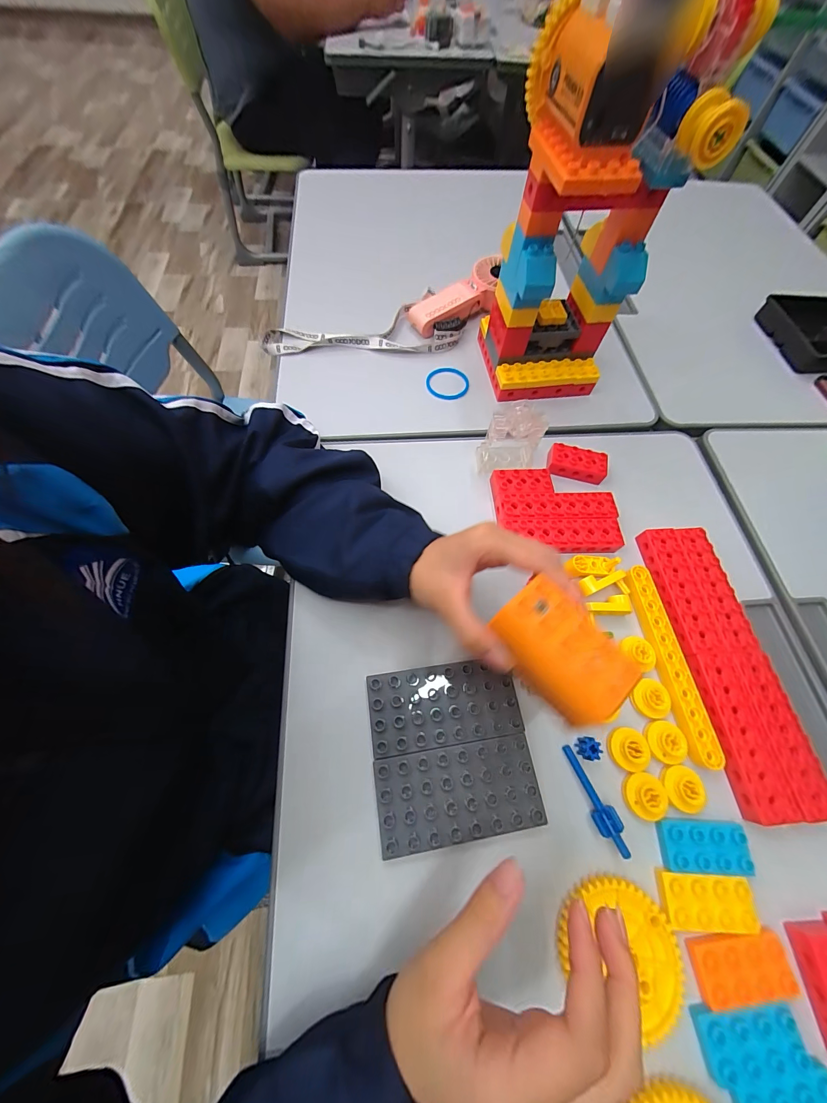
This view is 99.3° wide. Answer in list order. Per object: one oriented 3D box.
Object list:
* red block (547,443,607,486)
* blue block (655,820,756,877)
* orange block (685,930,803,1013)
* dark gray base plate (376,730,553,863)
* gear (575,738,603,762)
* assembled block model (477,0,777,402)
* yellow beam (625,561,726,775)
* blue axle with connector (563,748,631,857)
[{"bbox_3d":[0.189,-0.102,0.406,0.066,0.020,0.032,15,65,4],"label":"red block"},{"bbox_3d":[0.220,0.223,0.265,0.062,0.010,0.032,4,65,-1],"label":"blue block"},{"bbox_3d":[0.224,0.283,0.239,0.064,0.008,0.033,-4,66,-5],"label":"orange block"},{"bbox_3d":[0.035,0.188,0.275,0.123,0.012,0.064,-7,66,-6],"label":"dark gray base plate"},{"bbox_3d":[0.144,0.163,0.290,0.016,0.012,0.016,1,65,-3],"label":"gear"},{"bbox_3d":[0.164,-0.317,0.360,0.139,0.265,0.134,-5,66,-5],"label":"assembled block model"},{"bbox_3d":[0.236,0.098,0.323,0.023,0.011,0.173,-5,66,-5],"label":"yellow beam"},{"bbox_3d":[0.143,0.196,0.279,0.016,0.011,0.076,-17,55,-11],"label":"blue axle with connector"}]

